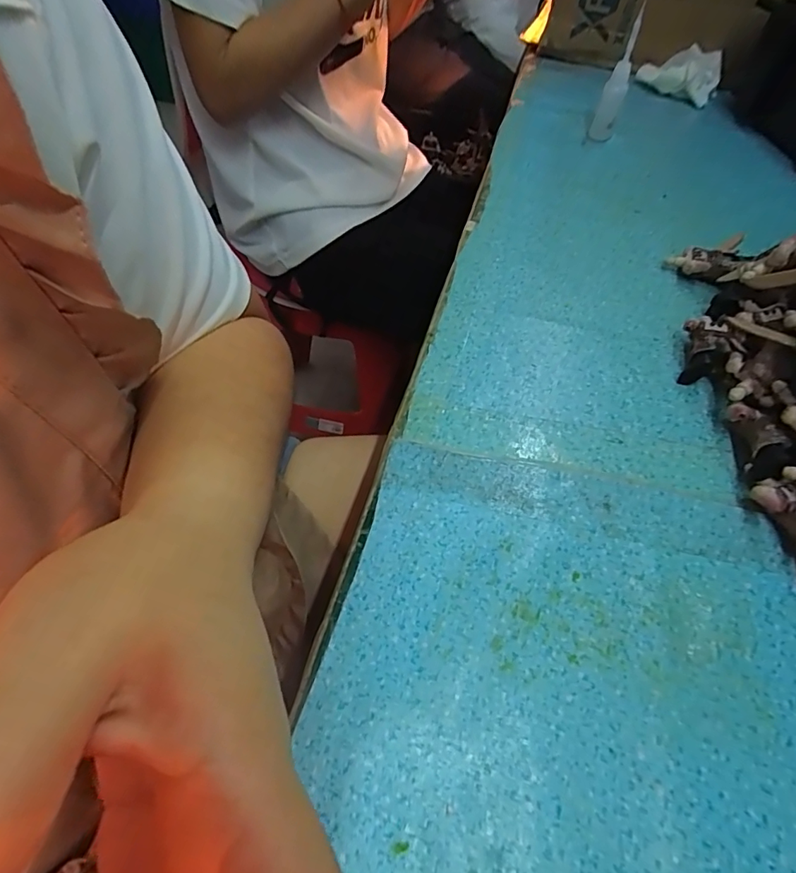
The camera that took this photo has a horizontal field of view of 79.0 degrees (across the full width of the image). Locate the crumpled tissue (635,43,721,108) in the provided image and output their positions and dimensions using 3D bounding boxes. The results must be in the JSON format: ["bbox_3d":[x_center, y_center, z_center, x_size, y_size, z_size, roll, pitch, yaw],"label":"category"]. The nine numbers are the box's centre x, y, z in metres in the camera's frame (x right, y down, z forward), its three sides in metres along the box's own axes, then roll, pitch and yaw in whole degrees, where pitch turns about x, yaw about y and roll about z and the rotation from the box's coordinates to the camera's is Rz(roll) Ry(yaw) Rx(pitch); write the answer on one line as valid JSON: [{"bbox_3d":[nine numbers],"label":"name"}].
[{"bbox_3d":[0.358,-0.460,0.616,0.098,0.046,0.078,24,55,13],"label":"crumpled tissue"}]

